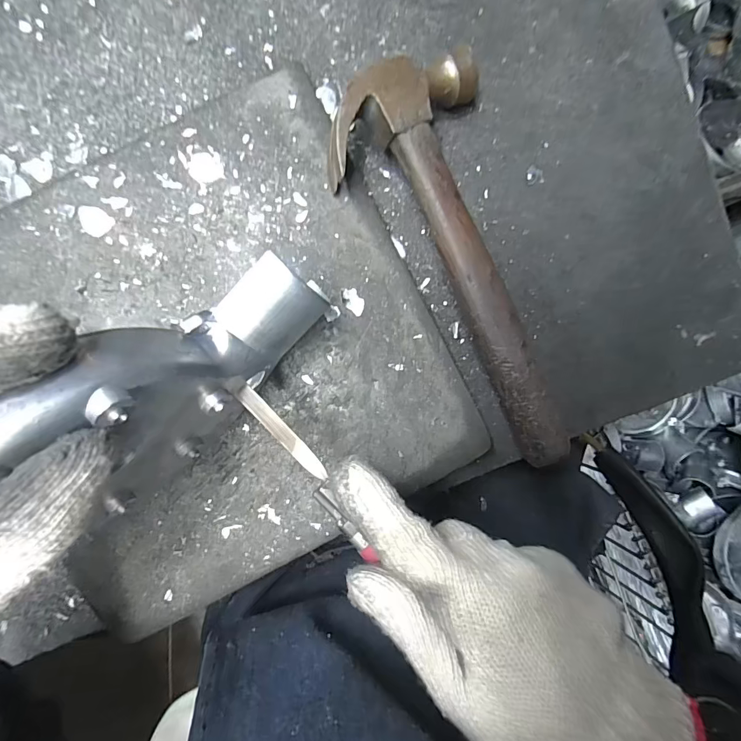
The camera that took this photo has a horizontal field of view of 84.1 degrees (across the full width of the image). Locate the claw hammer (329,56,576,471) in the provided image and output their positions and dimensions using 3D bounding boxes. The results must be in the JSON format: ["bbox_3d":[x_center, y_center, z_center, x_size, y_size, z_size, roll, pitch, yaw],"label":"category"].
[{"bbox_3d":[0.052,-0.062,0.285,0.113,0.056,0.284,-16,93,-1],"label":"claw hammer"}]

